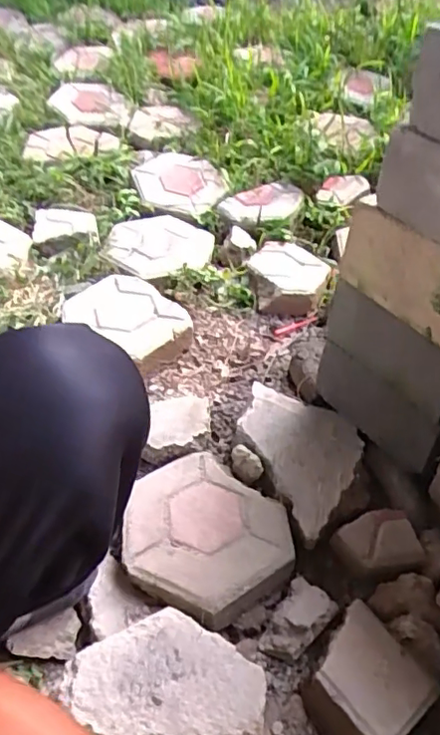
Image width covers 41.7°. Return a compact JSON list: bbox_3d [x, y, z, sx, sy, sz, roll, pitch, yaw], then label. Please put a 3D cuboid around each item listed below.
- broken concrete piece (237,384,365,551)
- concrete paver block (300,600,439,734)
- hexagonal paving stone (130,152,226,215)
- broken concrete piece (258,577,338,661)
[{"bbox_3d":[0.119,0.107,0.784,0.138,0.030,0.223,-18,51,-19],"label":"broken concrete piece"},{"bbox_3d":[0.152,0.324,0.601,0.118,0.054,0.115,-32,56,-28],"label":"concrete paver block"},{"bbox_3d":[-0.089,-0.400,1.249,0.186,0.042,0.163,14,48,10],"label":"hexagonal paving stone"},{"bbox_3d":[0.091,0.284,0.652,0.056,0.037,0.089,26,51,19],"label":"broken concrete piece"}]

